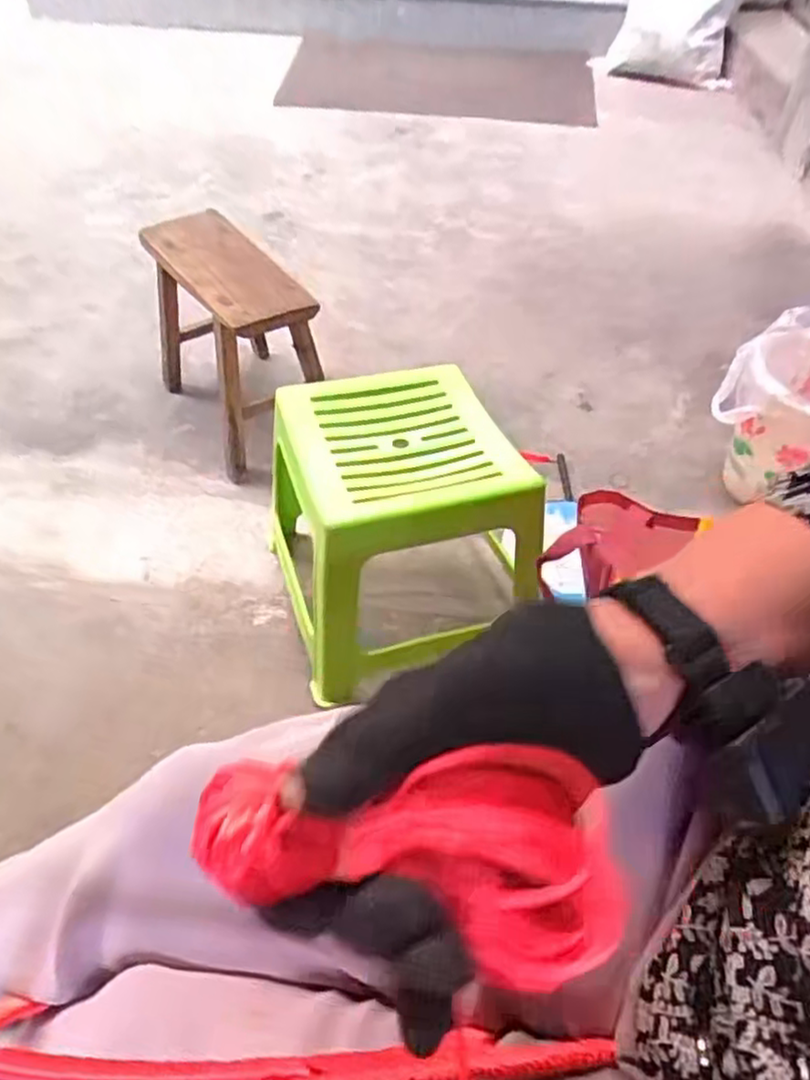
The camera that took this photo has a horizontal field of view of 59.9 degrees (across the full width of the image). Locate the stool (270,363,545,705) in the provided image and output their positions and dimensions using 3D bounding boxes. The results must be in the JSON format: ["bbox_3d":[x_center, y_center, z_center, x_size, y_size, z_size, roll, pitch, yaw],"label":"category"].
[{"bbox_3d":[-0.016,-0.015,0.910,0.274,0.282,0.310,-13,49,-13],"label":"stool"}]

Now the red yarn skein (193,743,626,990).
[{"bbox_3d":[0.005,0.092,0.211,0.128,0.030,0.055,12,48,-9],"label":"red yarn skein"}]

